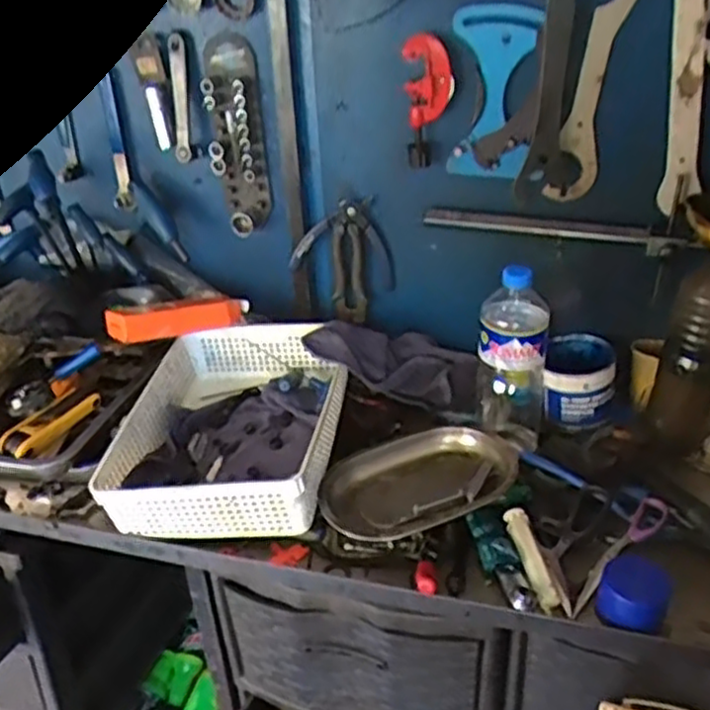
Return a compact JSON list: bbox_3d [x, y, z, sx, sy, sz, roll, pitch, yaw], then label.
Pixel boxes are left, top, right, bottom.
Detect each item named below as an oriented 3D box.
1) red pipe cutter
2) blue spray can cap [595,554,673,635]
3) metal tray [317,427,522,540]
[{"bbox_3d":[0.089,-0.308,0.896,0.056,0.155,0.027,10,33,21],"label":"red pipe cutter"},{"bbox_3d":[0.267,0.231,0.704,0.065,0.052,0.061,-2,31,1],"label":"blue spray can cap"},{"bbox_3d":[0.071,0.144,0.833,0.226,0.035,0.152,-10,32,-12],"label":"metal tray"}]

